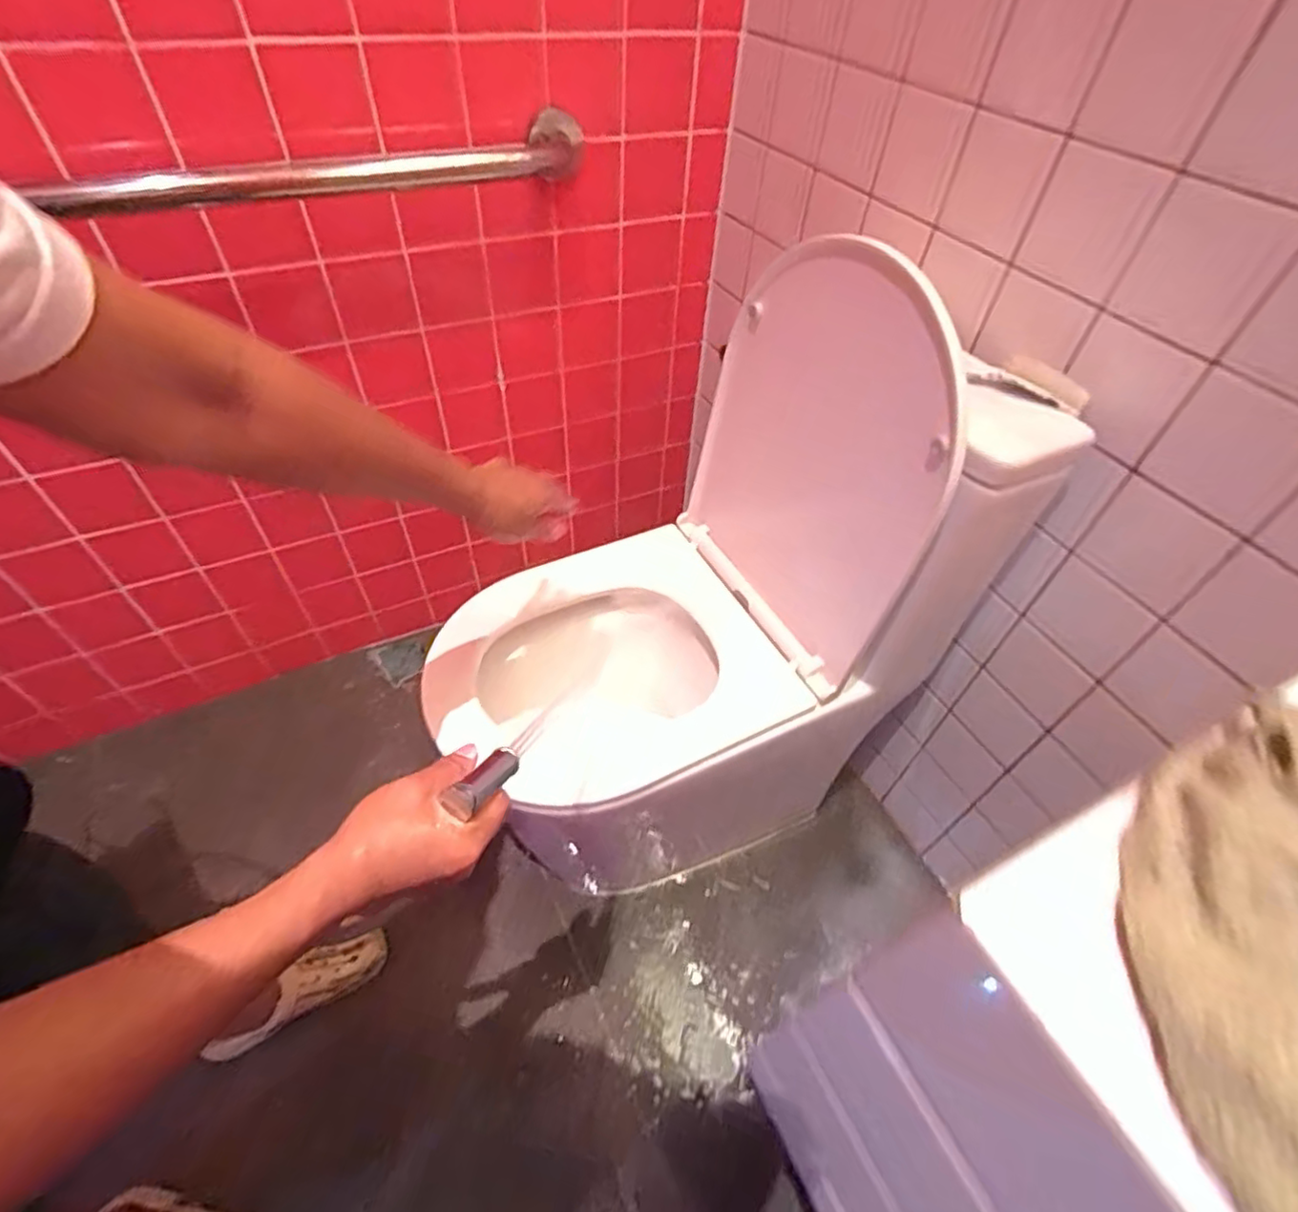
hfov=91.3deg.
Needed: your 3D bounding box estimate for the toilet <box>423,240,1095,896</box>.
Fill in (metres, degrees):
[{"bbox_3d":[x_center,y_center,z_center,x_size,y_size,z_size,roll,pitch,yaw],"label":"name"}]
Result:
[{"bbox_3d":[0.060,0.039,0.782,0.561,0.803,0.367,-22,51,-28],"label":"toilet"}]

